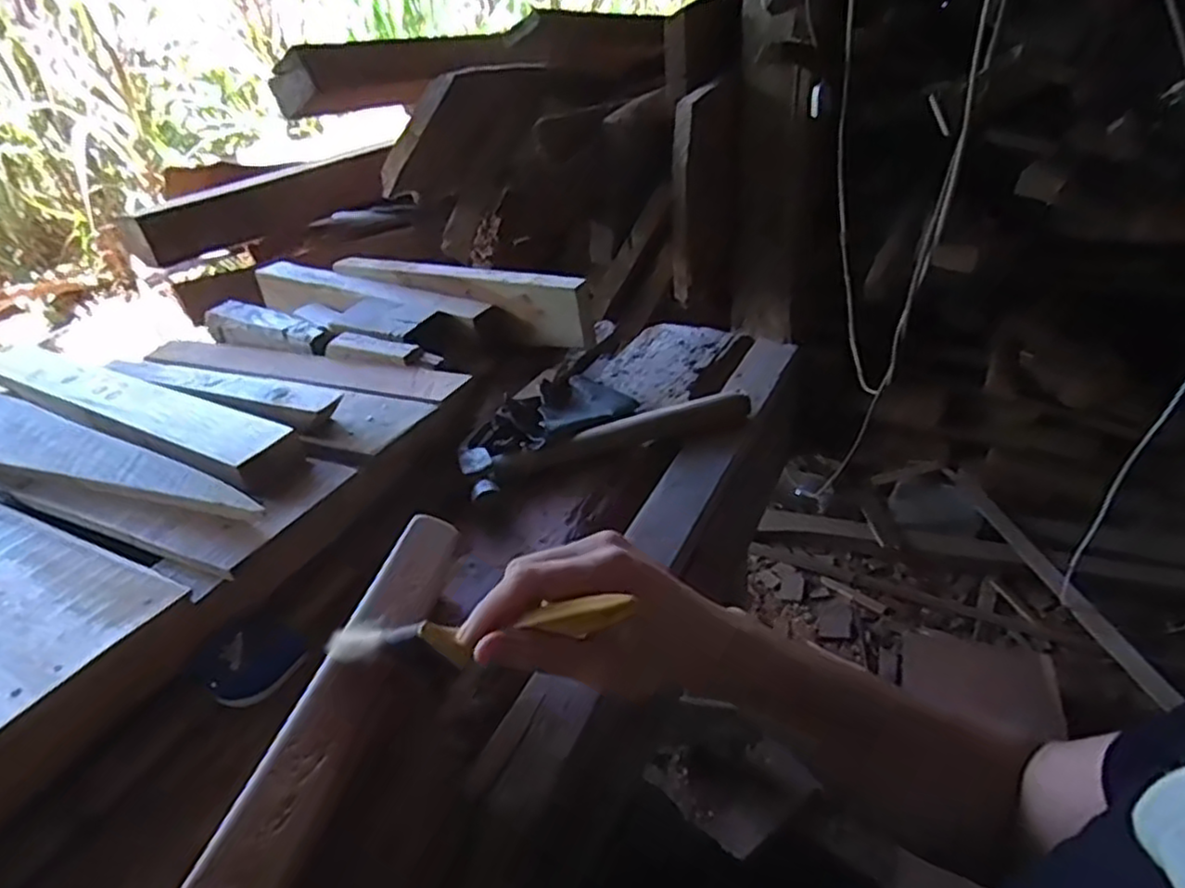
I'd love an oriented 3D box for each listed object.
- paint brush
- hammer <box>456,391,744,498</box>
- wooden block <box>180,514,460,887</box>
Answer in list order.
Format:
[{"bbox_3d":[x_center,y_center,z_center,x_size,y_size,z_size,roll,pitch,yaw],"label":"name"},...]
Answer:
[{"bbox_3d":[-0.060,0.097,0.367,0.169,0.028,0.019,-14,30,20],"label":"paint brush"},{"bbox_3d":[0.015,-0.013,0.672,0.279,0.028,0.067,-15,36,-16],"label":"hammer"},{"bbox_3d":[-0.137,0.143,0.379,0.040,0.028,0.286,35,35,-12],"label":"wooden block"}]

